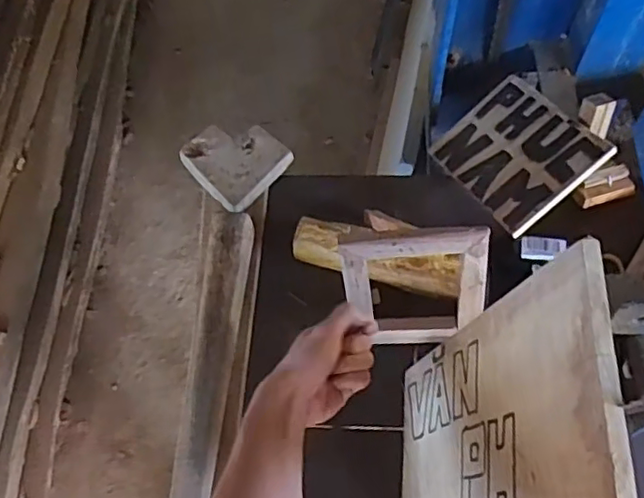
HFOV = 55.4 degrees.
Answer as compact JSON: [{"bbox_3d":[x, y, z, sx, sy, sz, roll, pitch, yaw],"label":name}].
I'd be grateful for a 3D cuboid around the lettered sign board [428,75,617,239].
[{"bbox_3d":[0.241,-0.122,0.764,0.147,0.007,0.181,-43,54,10],"label":"lettered sign board"}]

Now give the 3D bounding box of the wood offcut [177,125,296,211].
[{"bbox_3d":[-0.115,-0.121,0.798,0.121,0.025,0.112,41,73,20],"label":"wood offcut"}]

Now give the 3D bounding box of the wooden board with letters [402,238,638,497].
[{"bbox_3d":[0.127,0.142,0.495,0.010,0.353,0.178,9,64,-9],"label":"wooden board with letters"}]

